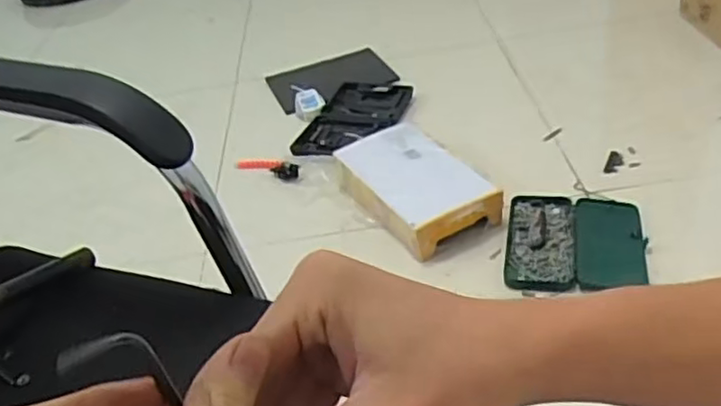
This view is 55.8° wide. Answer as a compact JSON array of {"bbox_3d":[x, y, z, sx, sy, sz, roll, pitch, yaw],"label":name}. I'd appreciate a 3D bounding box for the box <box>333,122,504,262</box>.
[{"bbox_3d":[0.117,-0.048,1.408,0.223,0.082,0.340,-23,38,-17],"label":"box"}]

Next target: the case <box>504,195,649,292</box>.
[{"bbox_3d":[0.400,0.071,1.271,0.246,0.022,0.261,1,37,14],"label":"case"}]

